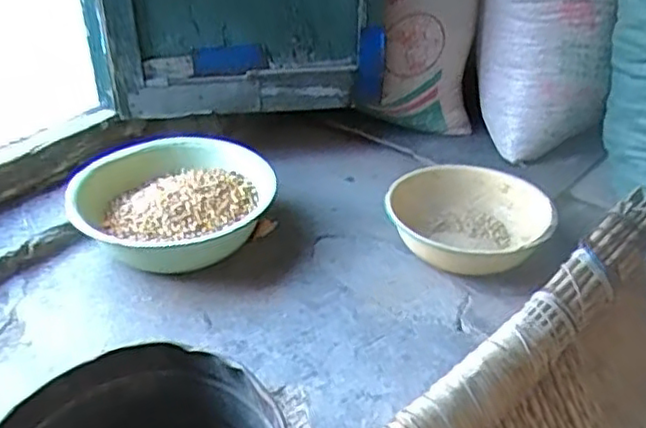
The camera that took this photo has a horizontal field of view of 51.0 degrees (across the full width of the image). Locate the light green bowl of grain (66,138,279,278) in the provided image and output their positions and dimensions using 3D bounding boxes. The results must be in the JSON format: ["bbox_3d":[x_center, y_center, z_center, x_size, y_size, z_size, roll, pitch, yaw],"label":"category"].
[{"bbox_3d":[-0.271,-0.025,1.194,0.346,0.087,0.304,5,34,8],"label":"light green bowl of grain"}]

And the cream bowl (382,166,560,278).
[{"bbox_3d":[0.259,0.000,1.226,0.241,0.081,0.240,0,33,0],"label":"cream bowl"}]

